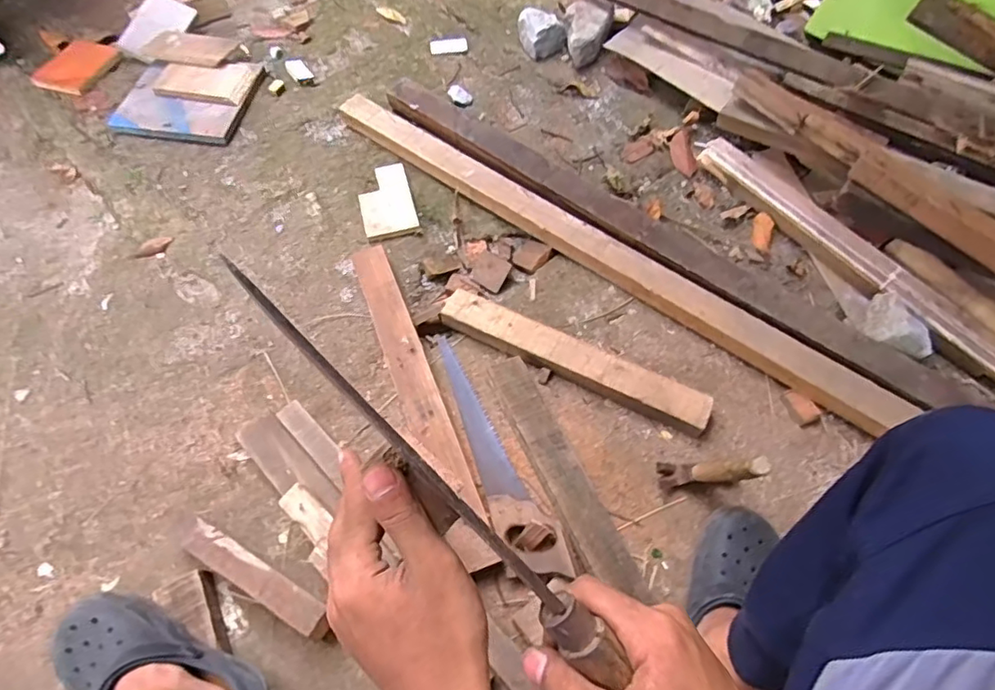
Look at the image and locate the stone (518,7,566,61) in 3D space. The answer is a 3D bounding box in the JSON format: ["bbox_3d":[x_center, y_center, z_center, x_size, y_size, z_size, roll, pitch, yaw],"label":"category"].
[{"bbox_3d":[0.103,-0.725,1.319,0.111,0.075,0.081,3,62,1],"label":"stone"}]

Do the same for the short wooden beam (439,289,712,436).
[{"bbox_3d":[0.120,0.019,0.921,0.445,0.044,0.067,24,64,12],"label":"short wooden beam"}]

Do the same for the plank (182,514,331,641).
[{"bbox_3d":[-0.312,0.302,0.734,0.218,0.021,0.039,28,65,13],"label":"plank"}]

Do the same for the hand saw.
[{"bbox_3d":[0.001,0.150,0.852,0.083,0.026,0.410,-24,58,5],"label":"hand saw"}]

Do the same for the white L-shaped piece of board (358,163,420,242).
[{"bbox_3d":[-0.217,-0.283,1.106,0.103,0.015,0.168,-15,63,-9],"label":"white L-shaped piece of board"}]

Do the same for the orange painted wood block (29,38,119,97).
[{"bbox_3d":[-0.968,-0.638,1.297,0.142,0.013,0.168,13,62,6],"label":"orange painted wood block"}]

